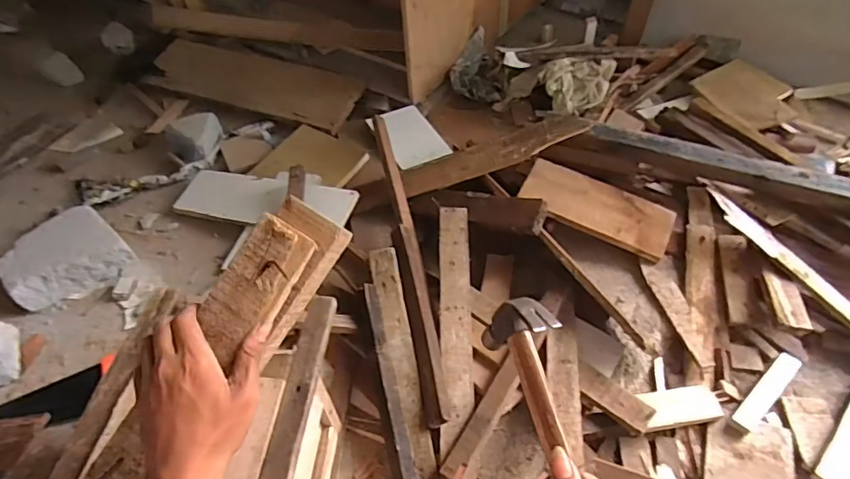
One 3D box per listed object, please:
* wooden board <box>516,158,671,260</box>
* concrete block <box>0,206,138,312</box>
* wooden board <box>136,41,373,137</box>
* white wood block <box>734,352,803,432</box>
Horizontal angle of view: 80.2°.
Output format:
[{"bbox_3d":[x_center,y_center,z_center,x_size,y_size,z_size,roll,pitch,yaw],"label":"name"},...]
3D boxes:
[{"bbox_3d":[0.335,-0.062,0.990,0.285,0.025,0.128,28,65,6],"label":"wooden board"},{"bbox_3d":[-0.719,0.037,1.003,0.201,0.068,0.190,-38,56,-26],"label":"concrete block"},{"bbox_3d":[-0.485,-0.443,1.394,0.667,0.021,0.195,18,52,19],"label":"wooden board"},{"bbox_3d":[0.550,0.240,0.807,0.154,0.016,0.033,-34,55,-24],"label":"white wood block"}]

